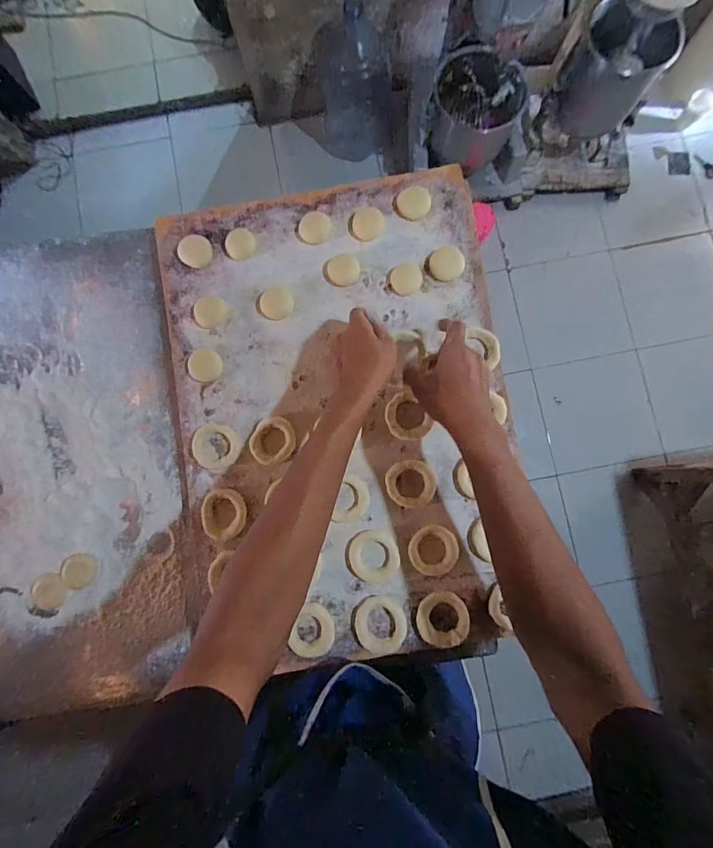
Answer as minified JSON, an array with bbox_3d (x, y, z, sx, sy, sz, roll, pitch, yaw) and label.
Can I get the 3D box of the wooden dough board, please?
[{"bbox_3d":[-0.027,-0.018,0.491,0.416,0.031,0.597,-7,84,0],"label":"wooden dough board"}]

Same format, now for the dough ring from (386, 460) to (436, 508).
[{"bbox_3d":[0.066,0.073,0.472,0.060,0.009,0.056,0,84,1],"label":"dough ring"}]

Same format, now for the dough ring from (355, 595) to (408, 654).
[{"bbox_3d":[0.029,0.234,0.451,0.059,0.007,0.060,0,84,1],"label":"dough ring"}]

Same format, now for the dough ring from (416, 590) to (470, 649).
[{"bbox_3d":[0.102,0.228,0.452,0.059,0.011,0.058,0,84,1],"label":"dough ring"}]

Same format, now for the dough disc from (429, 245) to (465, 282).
[{"bbox_3d":[0.117,-0.208,0.500,0.044,0.008,0.042,0,84,1],"label":"dough disc"}]

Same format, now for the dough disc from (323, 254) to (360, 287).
[{"bbox_3d":[-0.018,-0.202,0.506,0.047,0.004,0.043,0,84,1],"label":"dough disc"}]

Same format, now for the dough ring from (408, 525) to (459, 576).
[{"bbox_3d":[0.093,0.151,0.463,0.059,0.009,0.056,0,84,1],"label":"dough ring"}]

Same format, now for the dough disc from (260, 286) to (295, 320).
[{"bbox_3d":[-0.104,-0.158,0.504,0.043,0.004,0.041,0,84,1],"label":"dough disc"}]

